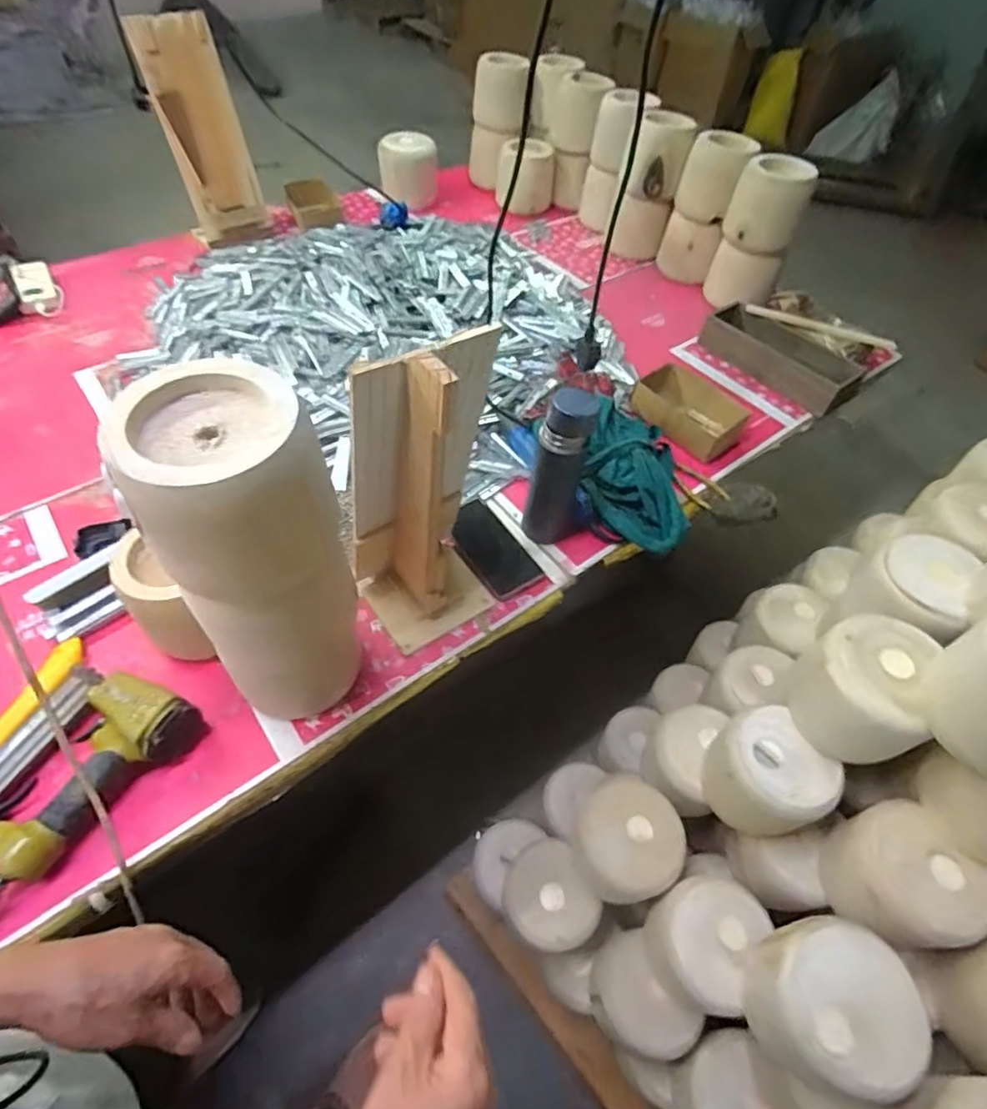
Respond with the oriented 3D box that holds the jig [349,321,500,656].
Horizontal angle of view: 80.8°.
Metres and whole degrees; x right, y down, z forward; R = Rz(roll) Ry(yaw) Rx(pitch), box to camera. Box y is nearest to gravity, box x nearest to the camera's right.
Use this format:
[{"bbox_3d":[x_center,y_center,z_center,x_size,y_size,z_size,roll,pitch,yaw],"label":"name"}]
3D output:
[{"bbox_3d":[-0.069,-0.057,0.610,0.147,0.369,0.109,-26,58,-21],"label":"jig"}]

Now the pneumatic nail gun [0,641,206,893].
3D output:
[{"bbox_3d":[-0.461,0.193,0.588,0.214,0.061,0.233,33,58,20],"label":"pneumatic nail gun"}]

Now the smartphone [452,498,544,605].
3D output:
[{"bbox_3d":[-0.007,-0.010,0.796,0.076,0.010,0.157,-28,59,-22],"label":"smartphone"}]

